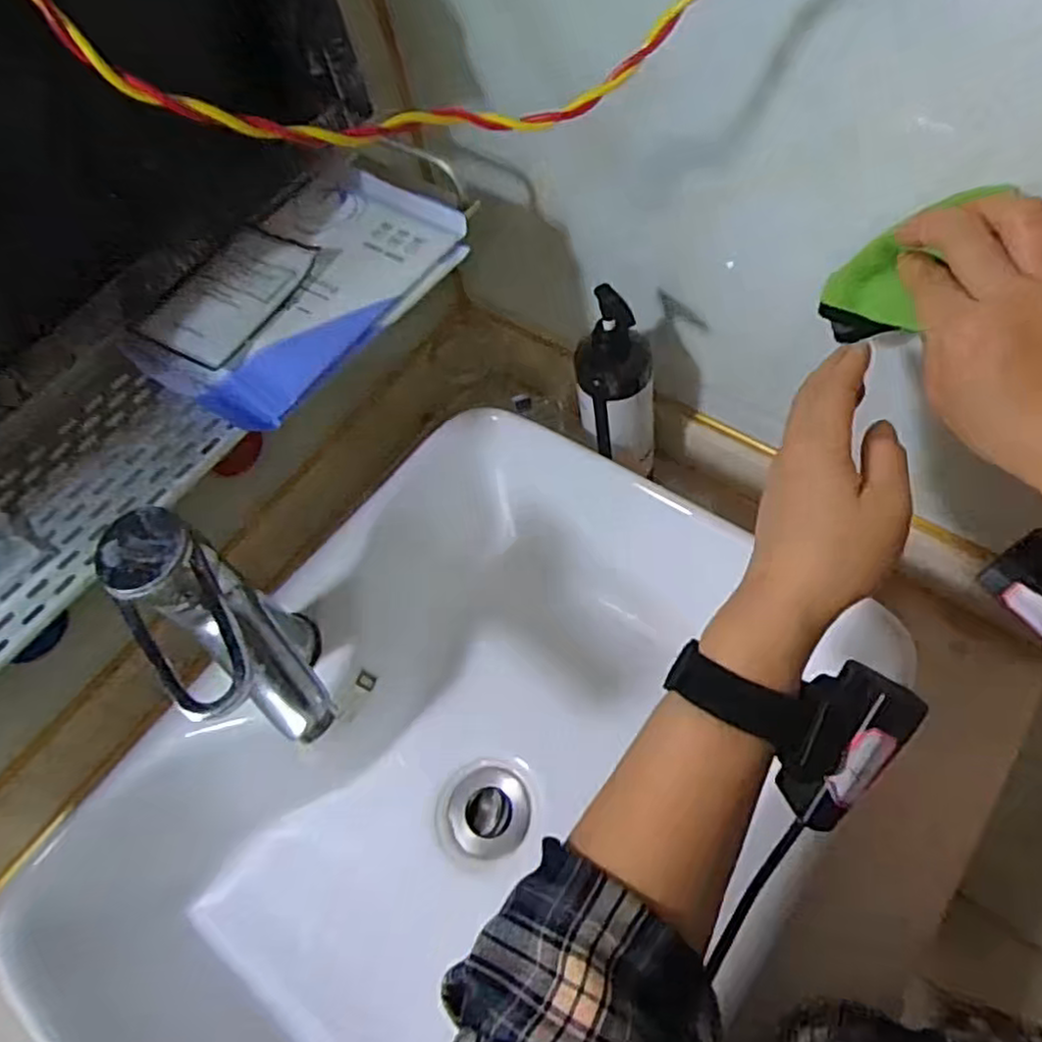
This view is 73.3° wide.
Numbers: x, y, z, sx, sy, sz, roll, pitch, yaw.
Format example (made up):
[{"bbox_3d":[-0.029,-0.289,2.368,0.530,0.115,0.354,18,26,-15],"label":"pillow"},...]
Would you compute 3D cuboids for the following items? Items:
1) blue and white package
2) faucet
[{"bbox_3d":[-0.135,-0.147,0.441,0.125,0.038,0.198,30,59,19],"label":"blue and white package"},{"bbox_3d":[-0.141,0.073,0.369,0.068,0.152,0.113,-30,60,-20],"label":"faucet"}]

